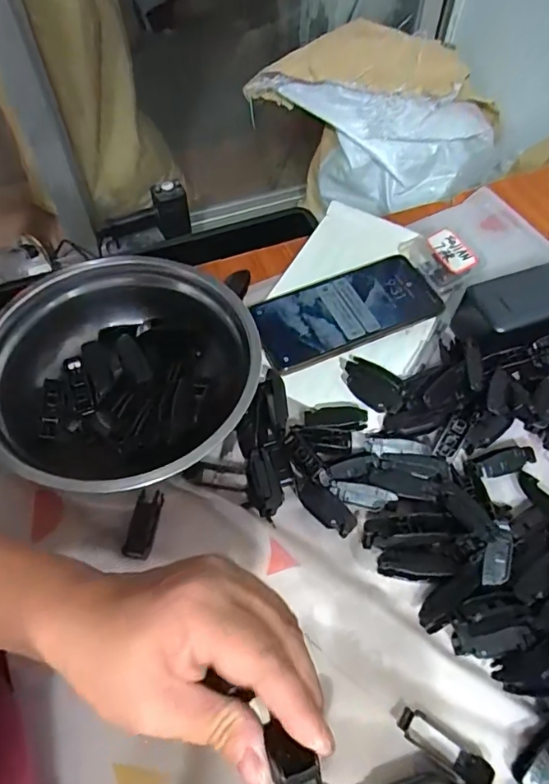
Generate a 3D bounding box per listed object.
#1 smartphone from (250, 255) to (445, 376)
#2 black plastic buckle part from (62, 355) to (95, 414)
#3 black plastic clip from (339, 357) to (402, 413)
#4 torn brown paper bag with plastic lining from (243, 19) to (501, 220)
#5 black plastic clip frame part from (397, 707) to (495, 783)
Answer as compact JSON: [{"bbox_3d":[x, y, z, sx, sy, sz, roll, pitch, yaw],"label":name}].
[{"bbox_3d":[0.065,-0.077,0.462,0.170,0.008,0.079,-20,60,-12],"label":"smartphone"},{"bbox_3d":[-0.161,-0.005,0.423,0.016,0.007,0.059,-20,60,-12],"label":"black plastic buckle part"},{"bbox_3d":[0.078,-0.006,0.424,0.060,0.012,0.034,33,64,19],"label":"black plastic clip"},{"bbox_3d":[0.204,-0.537,1.091,0.504,0.334,0.197,10,59,6],"label":"torn brown paper bag with plastic lining"},{"bbox_3d":[0.100,0.209,0.300,0.058,0.014,0.016,30,63,17],"label":"black plastic clip frame part"}]

